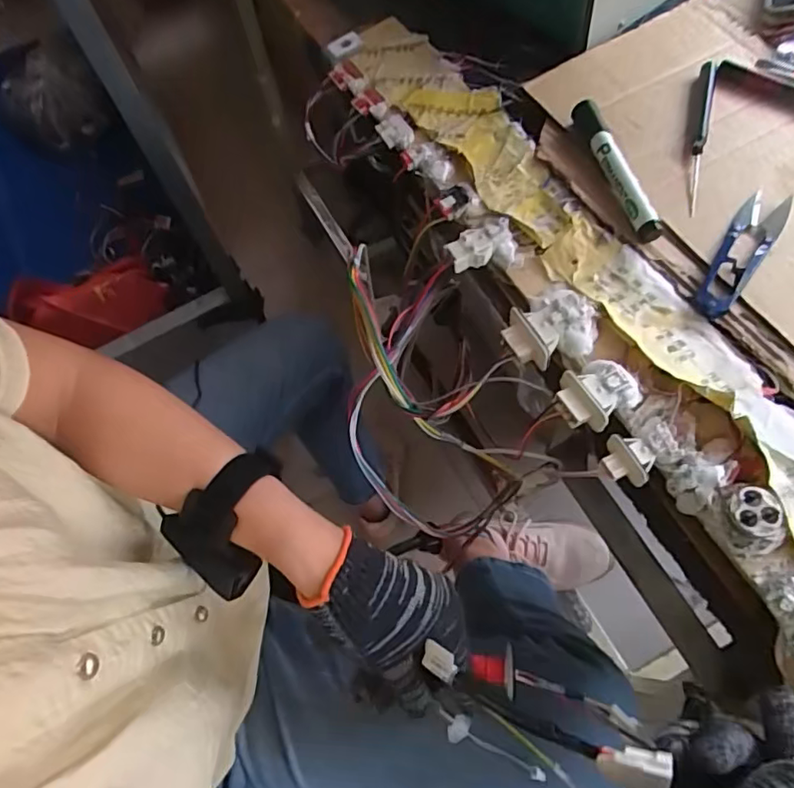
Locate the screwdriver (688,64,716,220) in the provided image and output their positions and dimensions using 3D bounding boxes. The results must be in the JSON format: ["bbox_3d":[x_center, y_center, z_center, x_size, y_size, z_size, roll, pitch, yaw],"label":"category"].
[{"bbox_3d":[0.234,-0.205,0.436,0.012,0.007,0.160,15,67,11],"label":"screwdriver"}]

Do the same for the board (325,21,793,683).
[{"bbox_3d":[0.114,-0.086,0.410,0.136,0.043,0.698,-24,66,-8],"label":"board"}]

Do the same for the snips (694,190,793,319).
[{"bbox_3d":[0.238,-0.098,0.389,0.029,0.010,0.118,33,71,17],"label":"snips"}]

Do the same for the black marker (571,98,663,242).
[{"bbox_3d":[0.163,-0.172,0.424,0.019,0.017,0.139,-11,65,-2],"label":"black marker"}]

